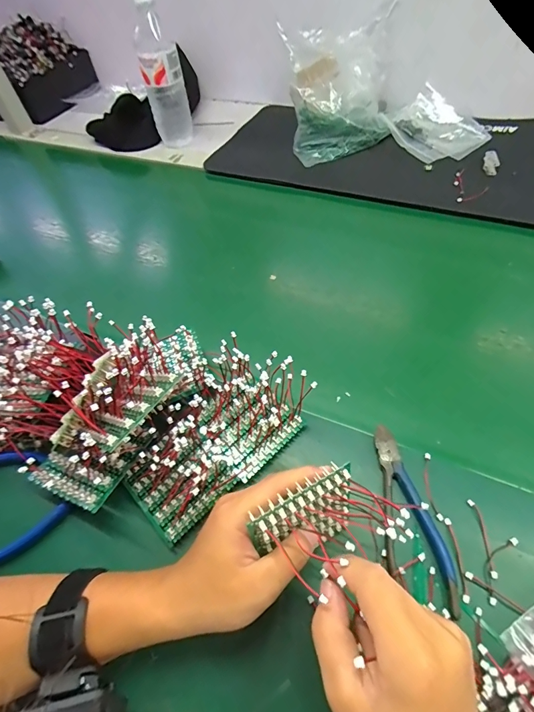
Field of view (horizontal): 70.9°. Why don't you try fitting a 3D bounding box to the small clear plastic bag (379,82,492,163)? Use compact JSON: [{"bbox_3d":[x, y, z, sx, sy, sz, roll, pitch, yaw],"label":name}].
[{"bbox_3d":[0.303,-0.416,0.683,0.138,0.031,0.166,-32,64,-8],"label":"small clear plastic bag"}]

